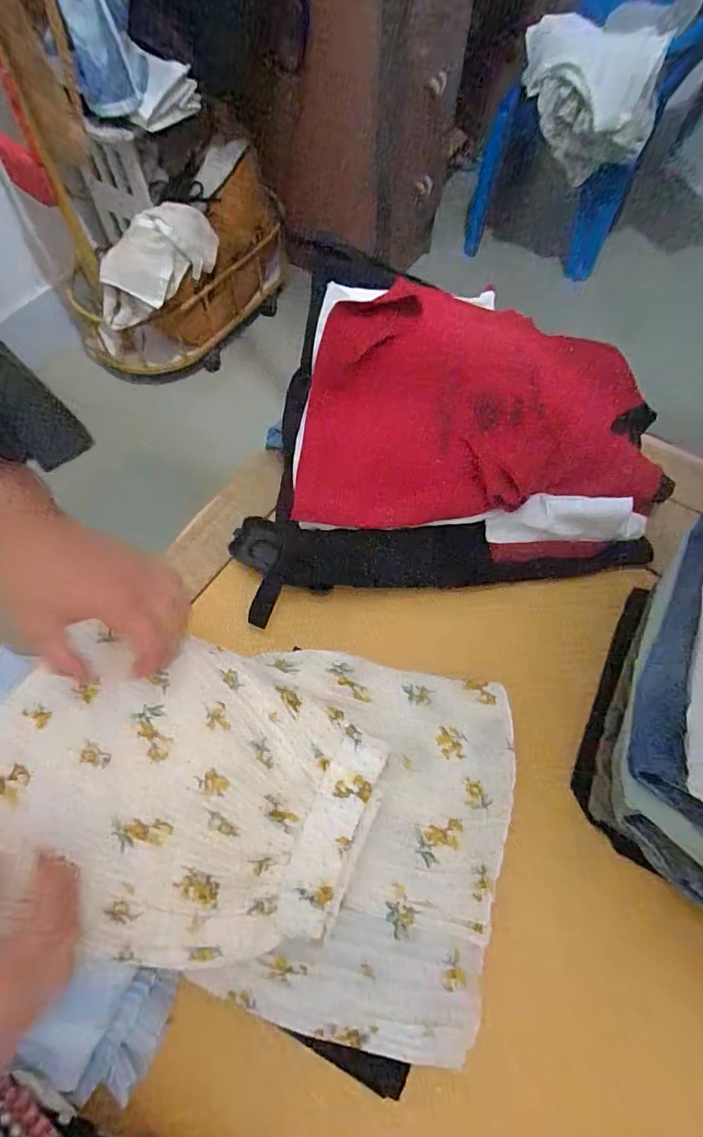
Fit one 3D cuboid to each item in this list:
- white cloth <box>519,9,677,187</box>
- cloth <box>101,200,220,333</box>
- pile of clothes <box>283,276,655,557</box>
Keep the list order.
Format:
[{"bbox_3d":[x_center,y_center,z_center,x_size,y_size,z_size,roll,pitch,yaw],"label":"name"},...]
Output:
[{"bbox_3d":[0.543,-1.088,1.205,0.326,0.260,0.120,21,65,9],"label":"white cloth"},{"bbox_3d":[-0.384,-0.611,1.058,0.120,0.164,0.249,34,68,15],"label":"cloth"},{"bbox_3d":[0.140,-0.171,0.545,0.364,0.079,0.312,8,64,3],"label":"pile of clothes"}]

